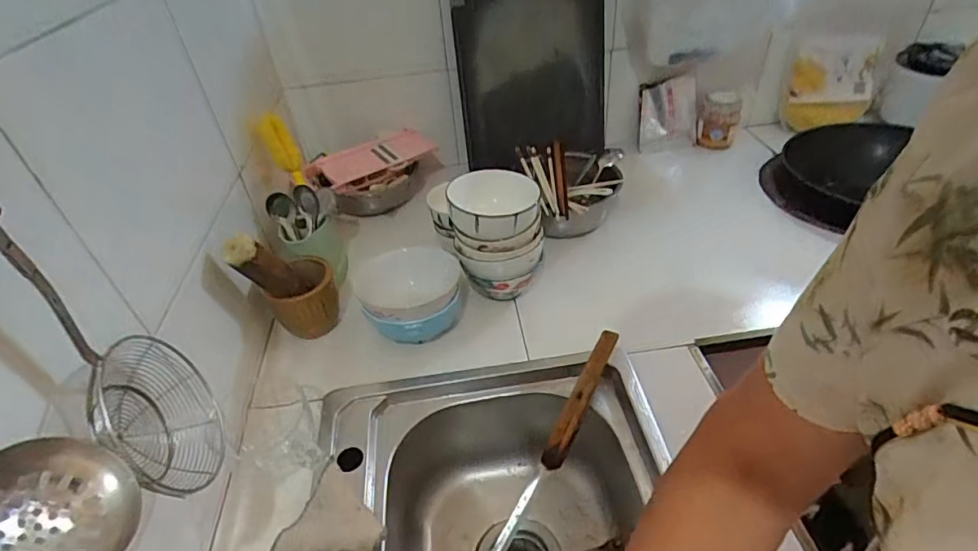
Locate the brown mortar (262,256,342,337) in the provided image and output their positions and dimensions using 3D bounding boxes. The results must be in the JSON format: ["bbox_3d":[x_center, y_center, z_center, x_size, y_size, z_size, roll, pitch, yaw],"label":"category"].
[{"bbox_3d":[-0.266,0.033,0.755,0.091,0.094,0.081,-21,42,-19],"label":"brown mortar"}]

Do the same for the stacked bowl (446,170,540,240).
[{"bbox_3d":[0.008,-0.095,0.719,0.123,0.049,0.115,-3,39,2],"label":"stacked bowl"}]

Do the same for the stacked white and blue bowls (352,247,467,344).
[{"bbox_3d":[-0.106,0.028,0.731,0.148,0.077,0.119,-20,41,-18],"label":"stacked white and blue bowls"}]

